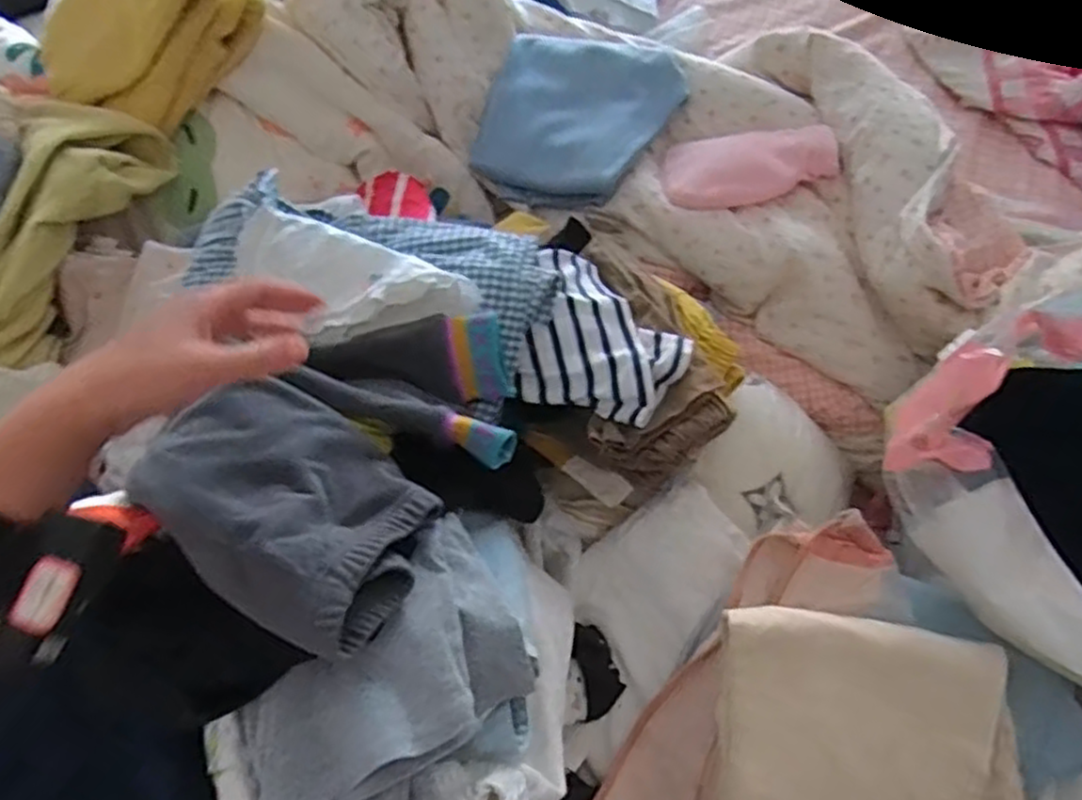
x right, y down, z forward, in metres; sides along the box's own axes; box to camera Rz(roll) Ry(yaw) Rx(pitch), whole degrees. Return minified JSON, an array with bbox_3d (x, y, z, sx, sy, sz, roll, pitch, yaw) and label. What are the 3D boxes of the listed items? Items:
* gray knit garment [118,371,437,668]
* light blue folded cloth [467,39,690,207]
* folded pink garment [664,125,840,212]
[{"bbox_3d":[-0.177,0.061,0.496,0.230,0.064,0.137,35,69,18],"label":"gray knit garment"},{"bbox_3d":[0.044,-0.325,0.855,0.222,0.073,0.199,11,64,7],"label":"light blue folded cloth"},{"bbox_3d":[0.225,-0.251,0.794,0.179,0.028,0.087,-2,78,11],"label":"folded pink garment"}]

